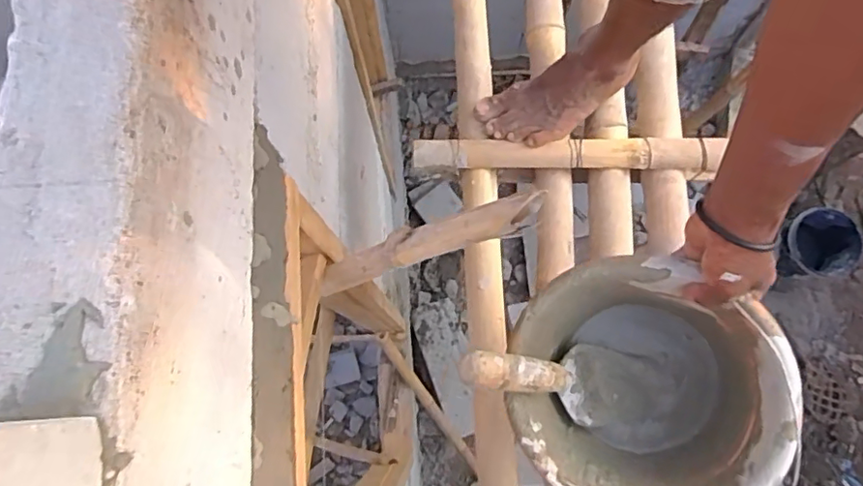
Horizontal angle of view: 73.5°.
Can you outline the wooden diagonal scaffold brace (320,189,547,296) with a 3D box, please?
[{"bbox_3d":[-0.026,0.006,0.610,0.023,0.345,0.037,-1,76,-42],"label":"wooden diagonal scaffold brace"}]

